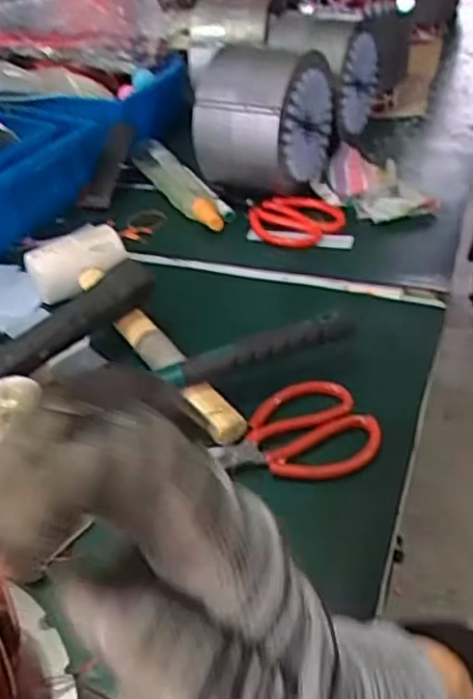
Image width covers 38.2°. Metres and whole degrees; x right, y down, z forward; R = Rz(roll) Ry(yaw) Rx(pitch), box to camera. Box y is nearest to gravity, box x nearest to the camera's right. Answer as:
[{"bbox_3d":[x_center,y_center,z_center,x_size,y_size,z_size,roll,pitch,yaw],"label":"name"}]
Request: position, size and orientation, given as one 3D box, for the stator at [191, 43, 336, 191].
[{"bbox_3d":[0.034,-0.262,0.779,0.115,0.152,0.159,14,43,23],"label":"stator"}]

